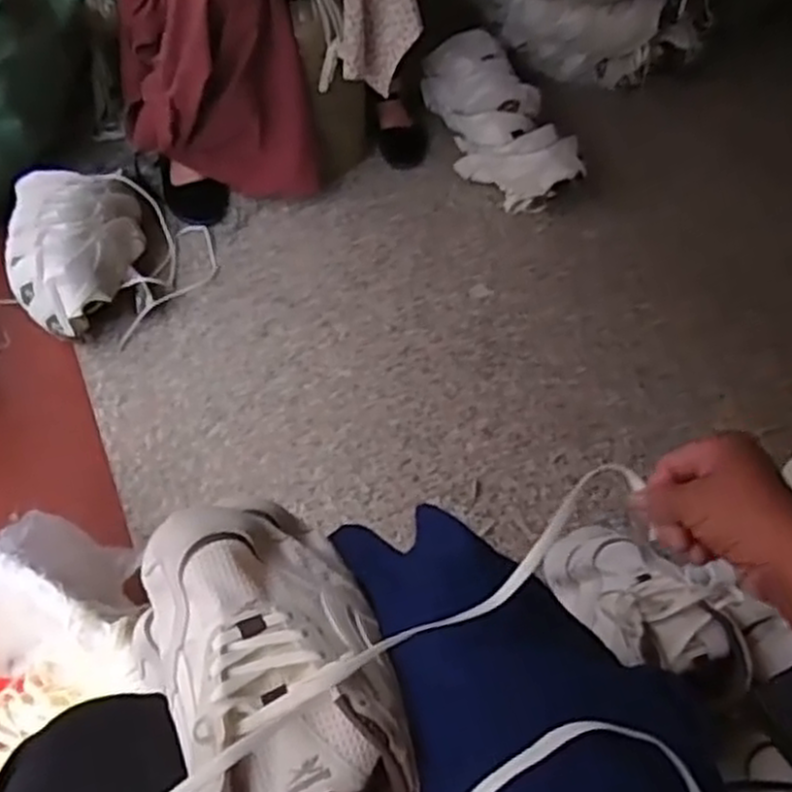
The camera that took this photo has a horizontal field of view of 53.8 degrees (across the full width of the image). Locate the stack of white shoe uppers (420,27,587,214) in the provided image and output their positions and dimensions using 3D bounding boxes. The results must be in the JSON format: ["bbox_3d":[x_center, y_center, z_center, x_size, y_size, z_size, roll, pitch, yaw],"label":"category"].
[{"bbox_3d":[0.189,-0.521,1.469,0.168,0.165,0.389,-14,54,-11],"label":"stack of white shoe uppers"}]

